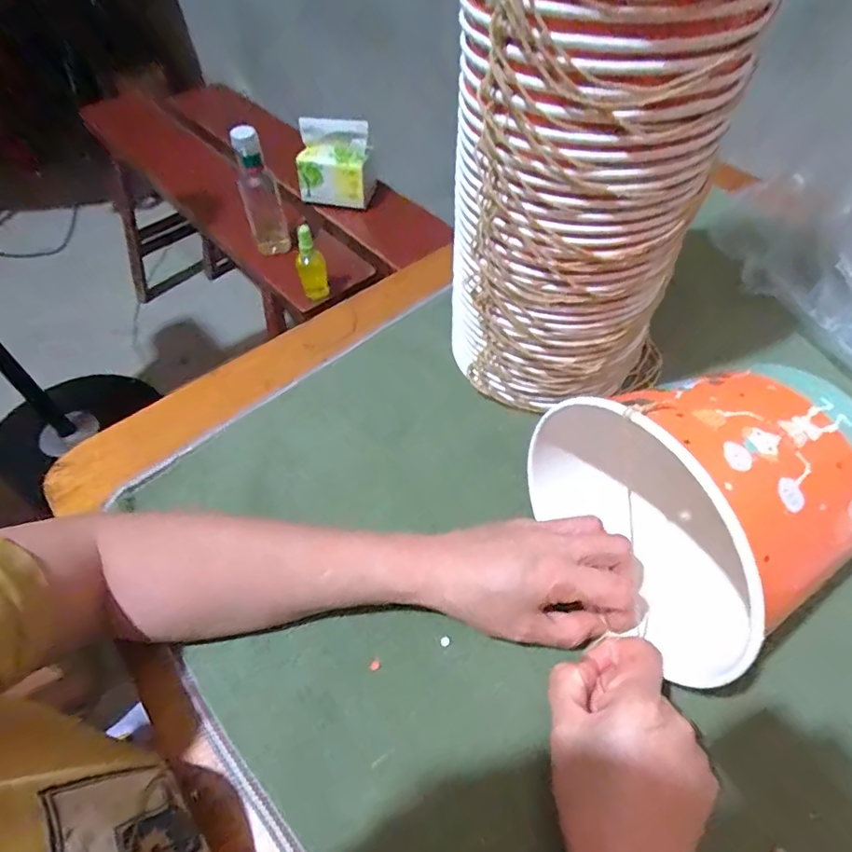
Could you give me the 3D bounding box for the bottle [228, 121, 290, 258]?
[{"bbox_3d":[-0.282,-0.391,0.907,0.063,0.212,0.060,-14,54,-11],"label":"bottle"}]

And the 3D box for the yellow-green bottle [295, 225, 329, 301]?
[{"bbox_3d":[-0.183,-0.256,0.840,0.046,0.125,0.036,-18,34,-13],"label":"yellow-green bottle"}]

